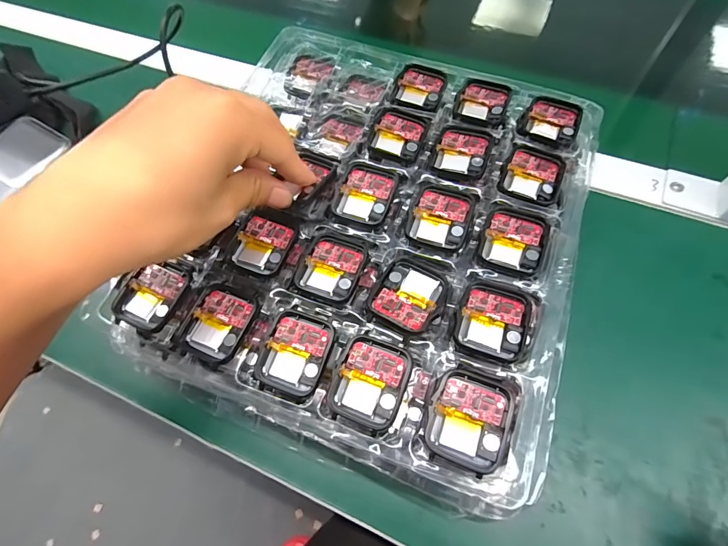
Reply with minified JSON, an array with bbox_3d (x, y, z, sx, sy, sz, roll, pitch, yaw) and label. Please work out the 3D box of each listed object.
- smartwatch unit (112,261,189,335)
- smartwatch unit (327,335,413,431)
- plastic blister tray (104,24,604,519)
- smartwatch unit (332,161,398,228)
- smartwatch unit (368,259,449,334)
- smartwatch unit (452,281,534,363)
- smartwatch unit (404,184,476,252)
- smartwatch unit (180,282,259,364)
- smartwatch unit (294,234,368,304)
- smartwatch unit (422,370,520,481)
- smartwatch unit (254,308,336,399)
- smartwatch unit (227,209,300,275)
[{"bbox_3d":[-0.130,0.014,0.243,0.038,0.010,0.041,21,66,13],"label":"smartwatch unit"},{"bbox_3d":[0.003,0.057,0.205,0.037,0.012,0.042,17,65,11],"label":"smartwatch unit"},{"bbox_3d":[0.007,-0.040,0.263,0.255,0.034,0.287,19,67,9],"label":"plastic blister tray"},{"bbox_3d":[0.001,-0.053,0.258,0.036,0.007,0.042,19,65,12],"label":"smartwatch unit"},{"bbox_3d":[0.026,0.011,0.222,0.037,0.005,0.041,25,67,15],"label":"smartwatch unit"},{"bbox_3d":[0.072,0.026,0.216,0.039,0.006,0.043,16,65,11],"label":"smartwatch unit"},{"bbox_3d":[0.049,-0.036,0.248,0.038,0.008,0.043,18,65,12],"label":"smartwatch unit"},{"bbox_3d":[-0.084,0.029,0.230,0.037,0.008,0.043,19,66,12],"label":"smartwatch unit"},{"bbox_3d":[-0.020,-0.004,0.239,0.037,0.004,0.041,19,65,12],"label":"smartwatch unit"},{"bbox_3d":[0.053,0.072,0.194,0.039,0.010,0.045,16,65,11],"label":"smartwatch unit"},{"bbox_3d":[-0.038,0.045,0.217,0.036,0.011,0.042,16,65,11],"label":"smartwatch unit"},{"bbox_3d":[-0.064,-0.019,0.250,0.037,0.004,0.040,19,66,12],"label":"smartwatch unit"}]

